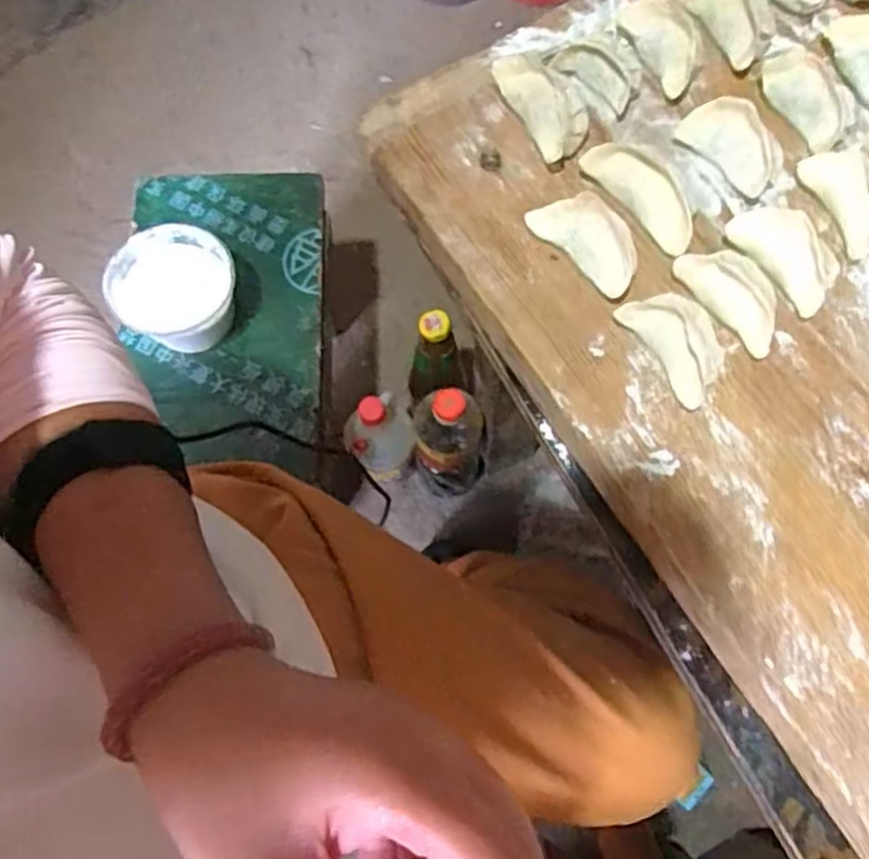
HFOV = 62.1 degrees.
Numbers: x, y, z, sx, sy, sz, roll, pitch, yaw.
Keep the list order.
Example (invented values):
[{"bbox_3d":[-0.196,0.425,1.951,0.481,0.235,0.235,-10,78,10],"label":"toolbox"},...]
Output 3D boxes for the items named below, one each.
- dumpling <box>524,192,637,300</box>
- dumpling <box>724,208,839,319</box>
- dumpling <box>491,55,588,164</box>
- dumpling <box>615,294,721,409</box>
[{"bbox_3d":[0.087,-0.109,0.405,0.029,0.023,0.068,-43,75,-13],"label":"dumpling"},{"bbox_3d":[0.193,-0.097,0.395,0.023,0.035,0.065,-38,74,-11],"label":"dumpling"},{"bbox_3d":[0.065,-0.195,0.434,0.032,0.028,0.069,-26,72,-7],"label":"dumpling"},{"bbox_3d":[0.130,-0.048,0.384,0.032,0.022,0.064,-34,74,-10],"label":"dumpling"}]

